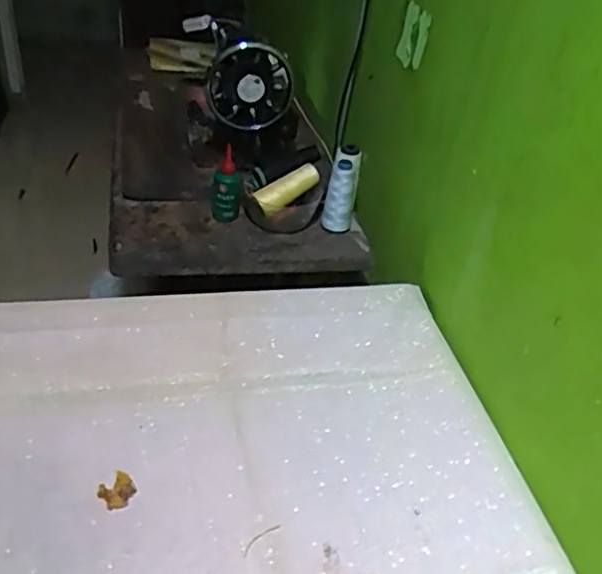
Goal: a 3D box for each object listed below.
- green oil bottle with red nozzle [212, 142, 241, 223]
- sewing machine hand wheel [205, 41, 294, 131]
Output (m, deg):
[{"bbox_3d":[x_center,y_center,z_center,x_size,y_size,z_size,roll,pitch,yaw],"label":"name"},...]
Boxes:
[{"bbox_3d":[-0.115,-0.157,0.998,0.046,0.114,0.035,-1,38,-9],"label":"green oil bottle with red nozzle"},{"bbox_3d":[-0.080,-0.314,1.024,0.130,0.131,0.051,-2,39,-13],"label":"sewing machine hand wheel"}]

